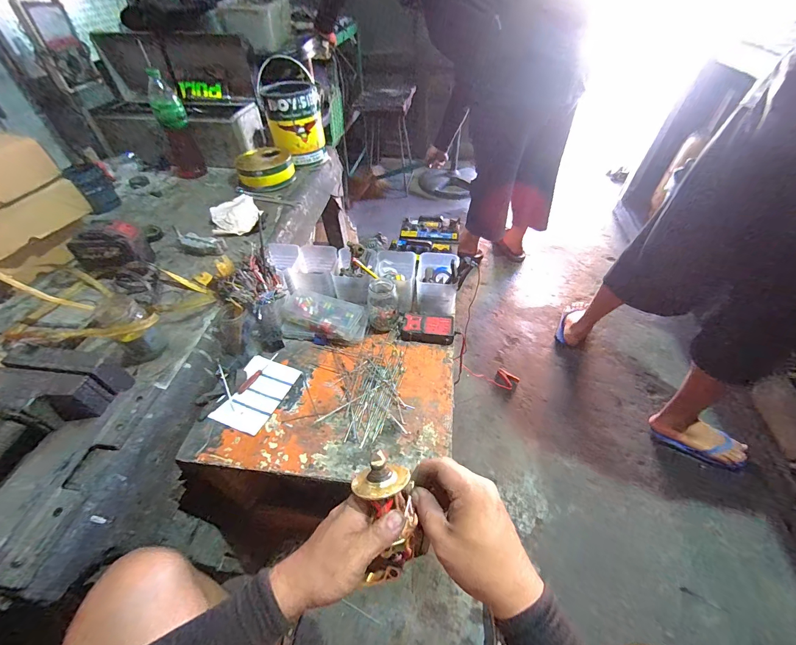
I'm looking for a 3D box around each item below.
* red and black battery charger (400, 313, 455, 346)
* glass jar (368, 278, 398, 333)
[{"bbox_3d":[0.062,0.011,0.707,0.107,0.028,0.059,2,48,2],"label":"red and black battery charger"},{"bbox_3d":[-0.031,-0.037,0.698,0.060,0.092,0.066,-4,48,-3],"label":"glass jar"}]

